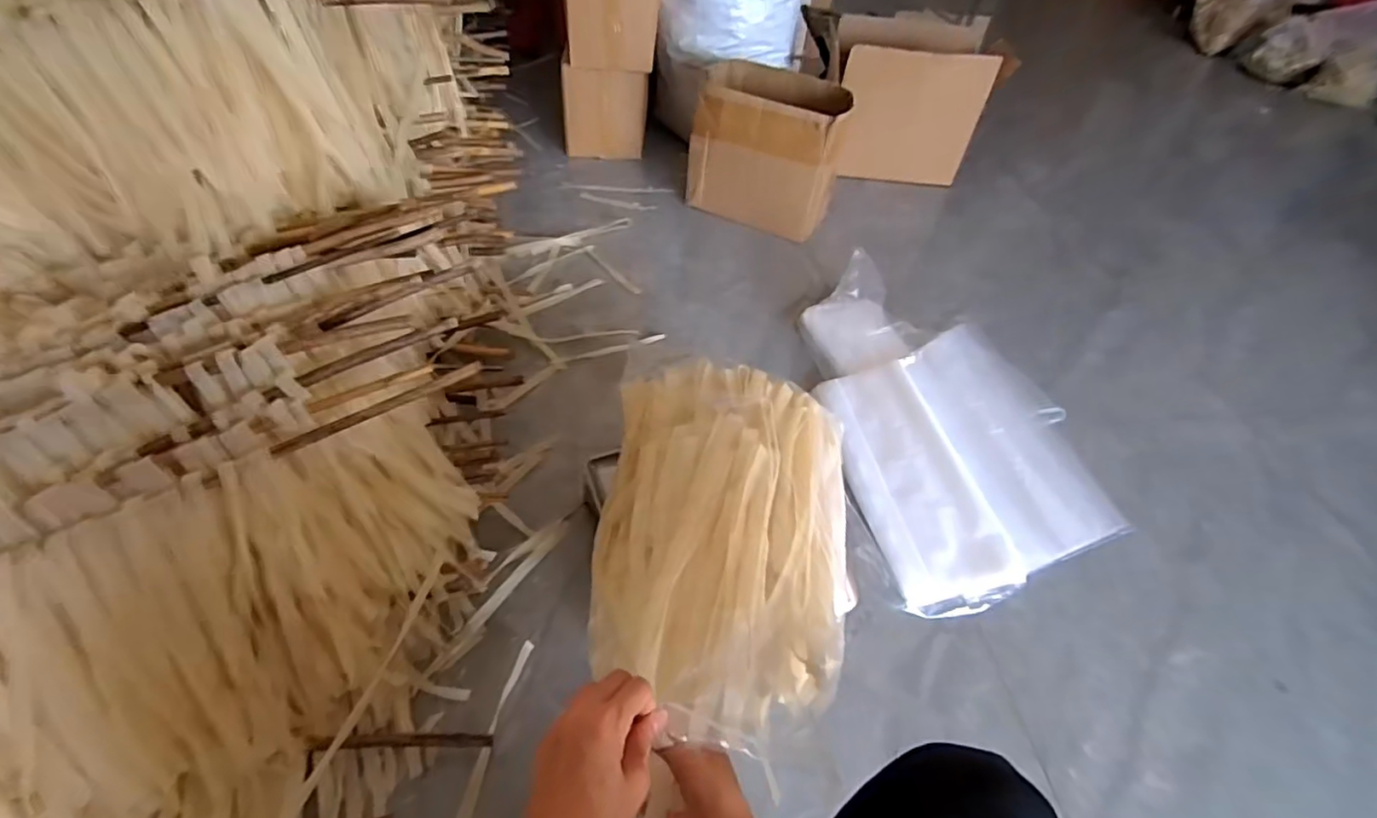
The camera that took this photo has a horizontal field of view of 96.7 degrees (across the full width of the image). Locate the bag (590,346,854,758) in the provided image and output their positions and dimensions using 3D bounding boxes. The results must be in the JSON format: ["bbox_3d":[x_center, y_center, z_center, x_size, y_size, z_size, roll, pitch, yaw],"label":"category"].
[{"bbox_3d":[0.044,0.118,0.669,0.277,0.122,0.448,8,48,0],"label":"bag"}]

